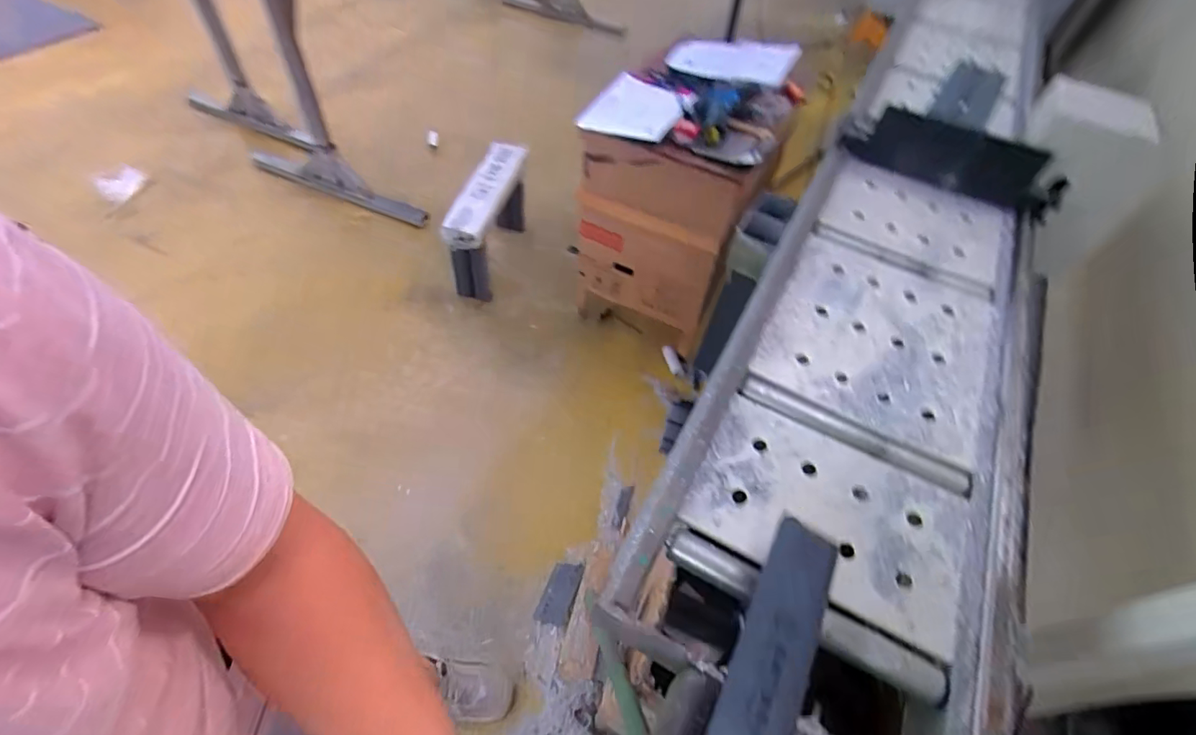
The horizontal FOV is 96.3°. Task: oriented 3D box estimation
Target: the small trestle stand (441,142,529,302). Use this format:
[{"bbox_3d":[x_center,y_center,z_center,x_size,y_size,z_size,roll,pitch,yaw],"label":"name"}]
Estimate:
[{"bbox_3d":[-0.370,-0.470,1.797,0.142,0.315,0.411,12,53,4],"label":"small trestle stand"}]

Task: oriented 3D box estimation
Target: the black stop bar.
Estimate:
[{"bbox_3d":[0.663,-0.386,1.005,0.395,0.114,0.049,22,54,11],"label":"black stop bar"}]

